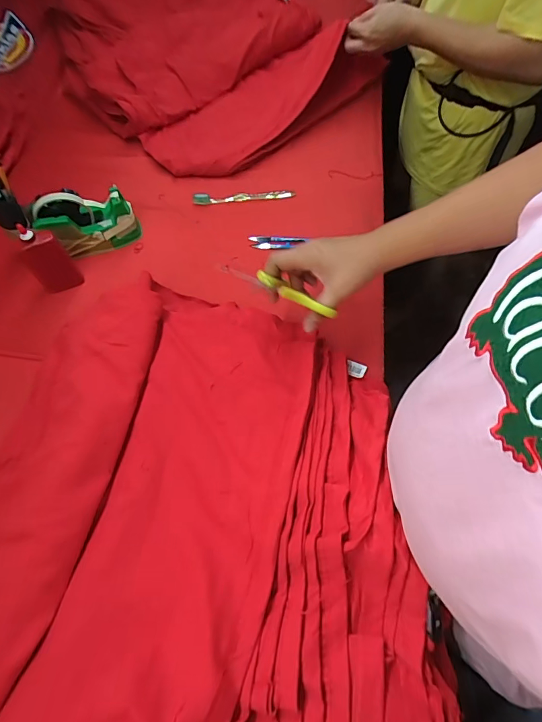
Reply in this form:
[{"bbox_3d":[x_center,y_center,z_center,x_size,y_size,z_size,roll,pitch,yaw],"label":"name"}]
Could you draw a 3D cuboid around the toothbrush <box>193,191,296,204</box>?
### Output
[{"bbox_3d":[-0.048,-0.291,0.692,0.177,0.009,0.017,-6,64,2],"label":"toothbrush"}]

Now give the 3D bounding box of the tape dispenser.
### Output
[{"bbox_3d":[-0.286,-0.219,0.616,0.135,0.106,0.060,-26,65,-7],"label":"tape dispenser"}]

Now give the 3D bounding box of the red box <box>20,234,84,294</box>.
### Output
[{"bbox_3d":[-0.324,-0.144,0.573,0.056,0.098,0.025,-31,66,-17],"label":"red box"}]

